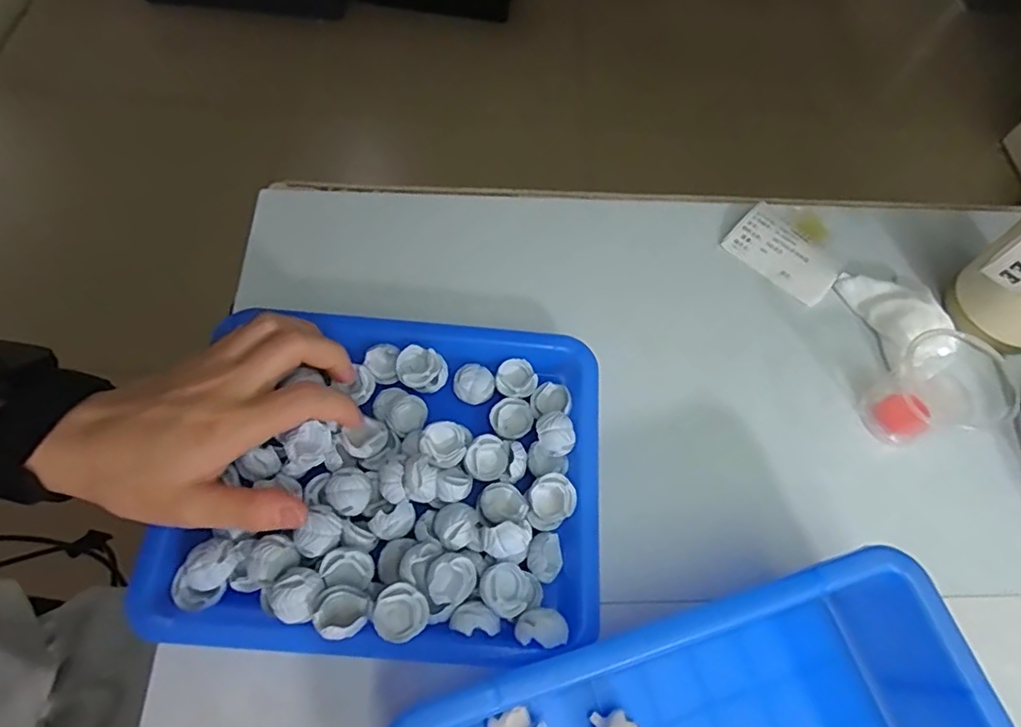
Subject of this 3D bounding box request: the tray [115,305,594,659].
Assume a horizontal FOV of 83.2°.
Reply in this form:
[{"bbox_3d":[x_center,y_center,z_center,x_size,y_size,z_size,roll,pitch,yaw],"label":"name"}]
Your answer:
[{"bbox_3d":[-0.059,0.055,0.300,0.211,0.035,0.171,4,63,-1],"label":"tray"}]

